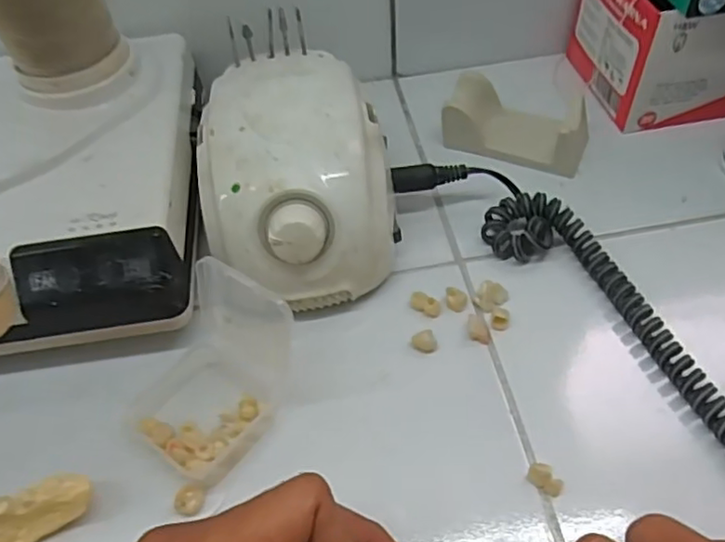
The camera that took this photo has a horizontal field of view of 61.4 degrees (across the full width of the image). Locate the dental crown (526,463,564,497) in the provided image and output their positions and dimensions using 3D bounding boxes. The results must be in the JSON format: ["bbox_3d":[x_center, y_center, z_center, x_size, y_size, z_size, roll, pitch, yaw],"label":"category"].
[{"bbox_3d":[0.082,0.093,0.272,0.016,0.007,0.010,26,58,23],"label":"dental crown"}]

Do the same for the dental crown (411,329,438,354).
[{"bbox_3d":[0.032,0.037,0.320,0.013,0.006,0.011,-7,52,-1],"label":"dental crown"}]

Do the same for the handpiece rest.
[{"bbox_3d":[0.102,-0.098,0.409,0.093,0.032,0.054,18,55,18],"label":"handpiece rest"}]

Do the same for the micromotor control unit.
[{"bbox_3d":[-0.037,-0.051,0.348,0.104,0.082,0.138,-7,52,0],"label":"micromotor control unit"}]

